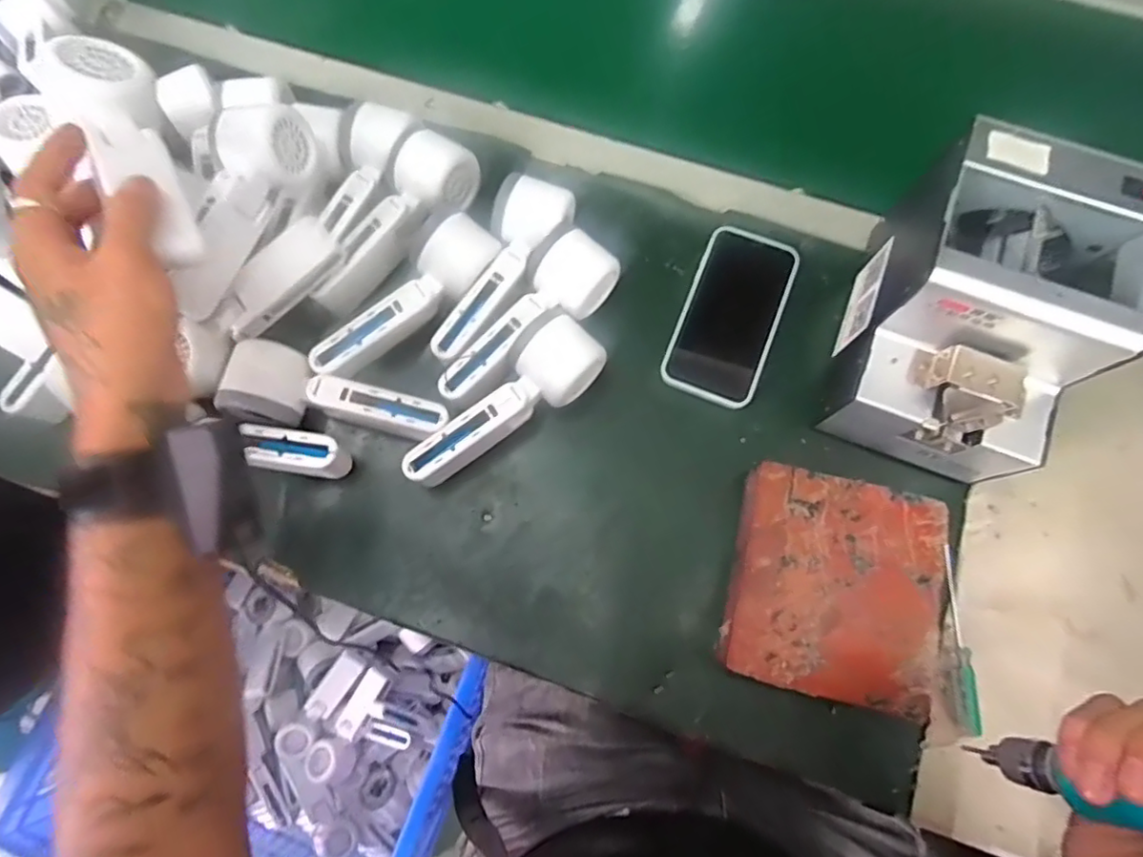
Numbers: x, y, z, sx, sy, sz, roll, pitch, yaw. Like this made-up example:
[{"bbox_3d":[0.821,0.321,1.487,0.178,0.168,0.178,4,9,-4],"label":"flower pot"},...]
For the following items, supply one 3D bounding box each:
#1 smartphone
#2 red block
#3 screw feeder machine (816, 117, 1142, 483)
[{"bbox_3d":[0.128,-0.091,0.492,0.074,0.012,0.146,20,76,6],"label":"smartphone"},{"bbox_3d":[0.179,0.109,0.422,0.134,0.038,0.140,14,75,4],"label":"red block"},{"bbox_3d":[0.270,-0.073,0.415,0.125,0.153,0.168,21,76,6],"label":"screw feeder machine"}]

